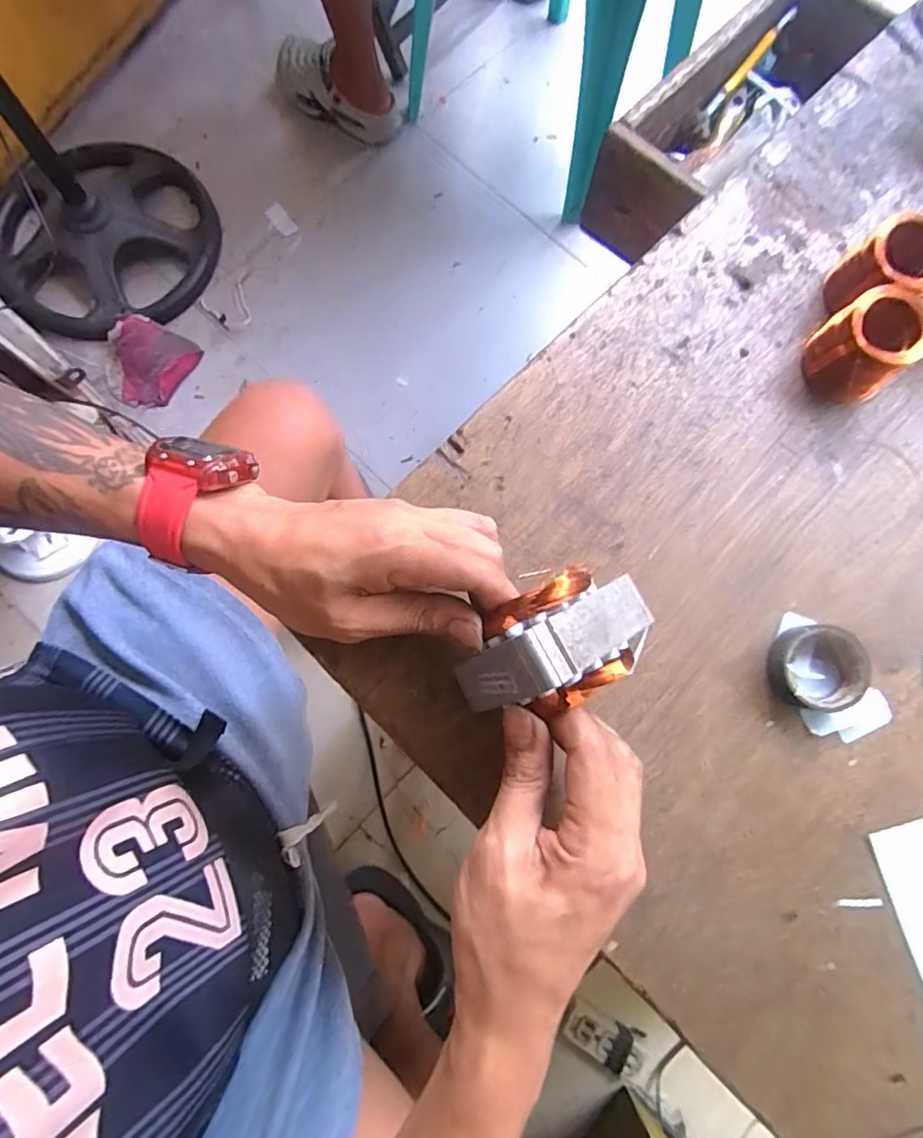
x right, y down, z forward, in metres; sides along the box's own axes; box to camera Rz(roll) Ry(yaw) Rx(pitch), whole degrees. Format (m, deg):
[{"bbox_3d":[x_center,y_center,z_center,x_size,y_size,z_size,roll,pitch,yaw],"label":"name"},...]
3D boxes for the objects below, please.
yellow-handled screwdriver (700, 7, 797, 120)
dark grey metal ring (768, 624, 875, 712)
[{"bbox_3d":[0.318,-0.562,0.623,0.010,0.015,0.133,43,100,7],"label":"yellow-handled screwdriver"},{"bbox_3d":[0.200,0.056,0.313,0.046,0.018,0.046,-3,79,-2],"label":"dark grey metal ring"}]

